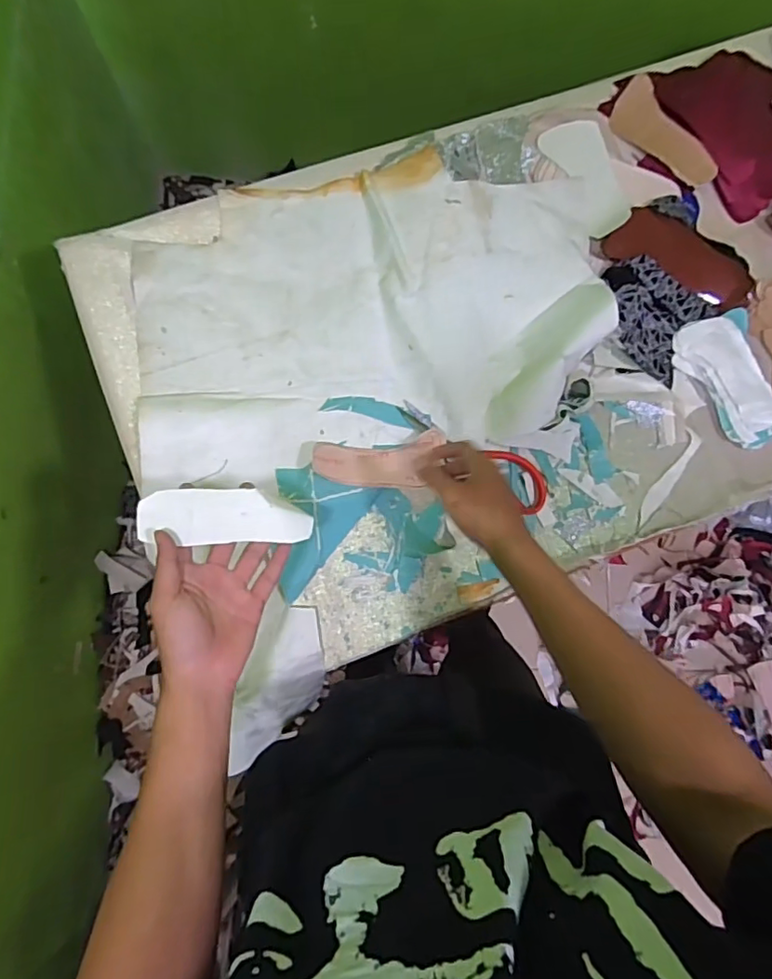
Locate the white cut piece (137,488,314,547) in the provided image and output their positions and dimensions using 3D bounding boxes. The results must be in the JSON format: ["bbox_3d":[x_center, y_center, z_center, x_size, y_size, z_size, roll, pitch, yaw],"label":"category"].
[{"bbox_3d":[-0.141,0.025,0.500,0.146,0.022,0.049,5,83,-11],"label":"white cut piece"}]

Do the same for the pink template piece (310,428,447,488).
[{"bbox_3d":[-0.008,-0.033,0.682,0.156,0.019,0.061,-5,84,-10],"label":"pink template piece"}]

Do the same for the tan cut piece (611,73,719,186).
[{"bbox_3d":[0.371,-0.473,0.758,0.067,0.013,0.166,-36,87,32],"label":"tan cut piece"}]

